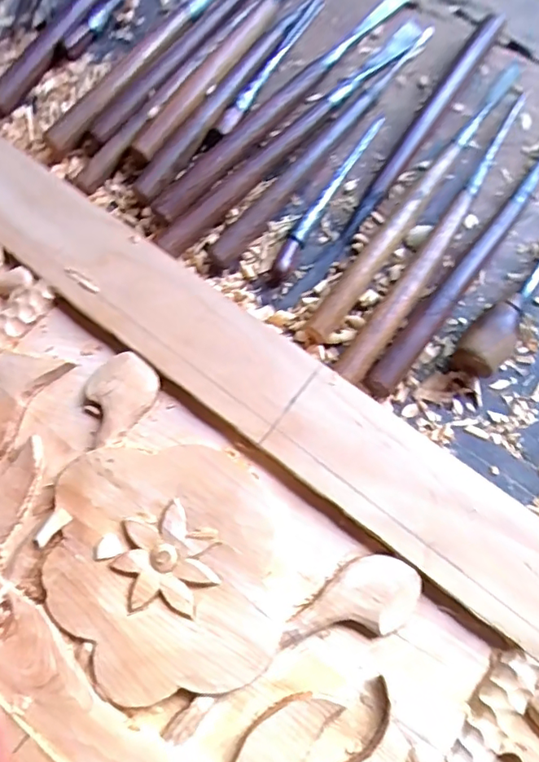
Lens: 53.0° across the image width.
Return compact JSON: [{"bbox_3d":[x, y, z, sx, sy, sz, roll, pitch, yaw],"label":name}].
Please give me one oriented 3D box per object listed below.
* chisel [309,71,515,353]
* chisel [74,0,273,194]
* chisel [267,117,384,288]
[{"bbox_3d":[0.099,-0.122,0.345,0.015,0.015,0.249,34,76,13],"label":"chisel"},{"bbox_3d":[-0.046,-0.238,0.391,0.021,0.024,0.286,32,76,12],"label":"chisel"},{"bbox_3d":[0.037,-0.122,0.354,0.011,0.012,0.144,28,75,11],"label":"chisel"}]

